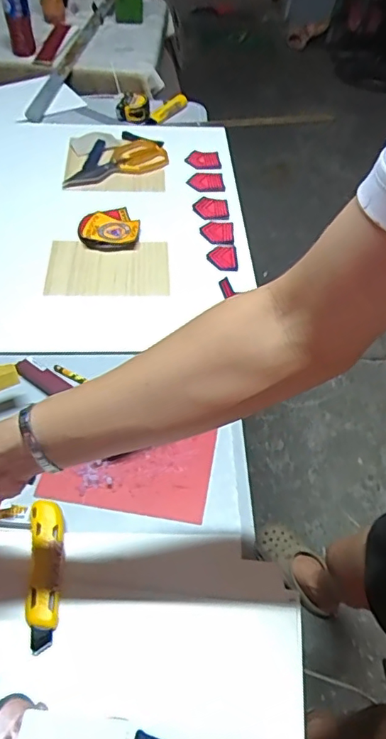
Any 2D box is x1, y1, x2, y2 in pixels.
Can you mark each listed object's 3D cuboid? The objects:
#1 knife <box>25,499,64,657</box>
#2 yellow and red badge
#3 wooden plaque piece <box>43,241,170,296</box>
[{"bbox_3d":[-0.151,0.205,0.535,0.034,0.016,0.145,-5,50,-8],"label":"knife"},{"bbox_3d":[-0.148,-0.247,0.917,0.105,0.024,0.086,-4,50,-8],"label":"yellow and red badge"},{"bbox_3d":[-0.138,-0.171,0.866,0.195,0.016,0.135,-1,47,-9],"label":"wooden plaque piece"}]

